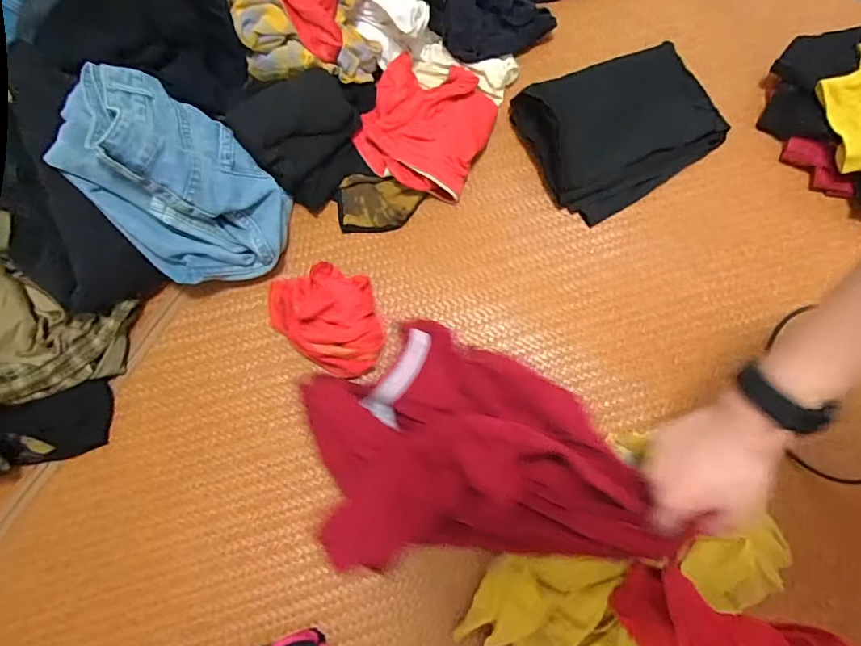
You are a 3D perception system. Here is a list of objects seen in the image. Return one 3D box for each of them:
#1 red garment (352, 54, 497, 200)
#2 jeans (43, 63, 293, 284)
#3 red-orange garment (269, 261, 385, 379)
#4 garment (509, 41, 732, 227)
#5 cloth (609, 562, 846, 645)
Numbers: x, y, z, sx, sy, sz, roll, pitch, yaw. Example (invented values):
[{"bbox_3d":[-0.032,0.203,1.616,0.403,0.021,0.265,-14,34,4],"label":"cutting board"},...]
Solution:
[{"bbox_3d":[-0.008,-0.260,0.655,0.160,0.047,0.165,25,77,7],"label":"red garment"},{"bbox_3d":[-0.299,-0.179,0.560,0.161,0.132,0.276,-43,79,-10],"label":"jeans"},{"bbox_3d":[-0.115,-0.008,0.581,0.108,0.063,0.145,-41,78,-9],"label":"red-orange garment"},{"bbox_3d":[0.245,-0.258,0.639,0.233,0.057,0.180,-29,77,-7],"label":"garment"},{"bbox_3d":[0.231,0.255,0.393,0.109,0.173,0.077,23,76,7],"label":"cloth"}]

